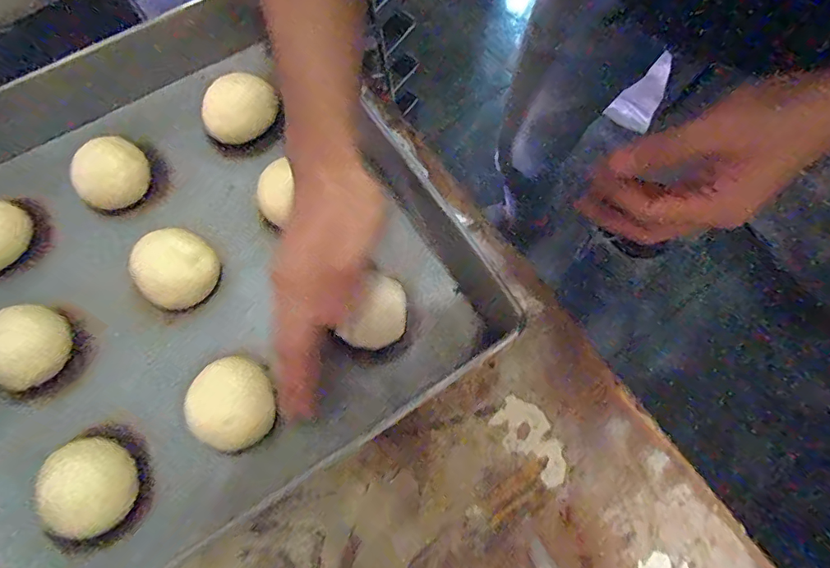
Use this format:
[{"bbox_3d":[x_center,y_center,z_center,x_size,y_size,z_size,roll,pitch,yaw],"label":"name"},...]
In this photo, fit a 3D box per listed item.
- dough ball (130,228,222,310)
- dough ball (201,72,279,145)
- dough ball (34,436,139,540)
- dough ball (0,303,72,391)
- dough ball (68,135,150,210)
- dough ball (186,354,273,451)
[{"bbox_3d":[-0.198,-0.011,0.391,0.061,0.041,0.067,-39,74,-13],"label":"dough ball"},{"bbox_3d":[-0.166,-0.164,0.438,0.055,0.033,0.065,41,75,14],"label":"dough ball"},{"bbox_3d":[-0.231,0.143,0.330,0.052,0.035,0.066,-37,74,-12],"label":"dough ball"},{"bbox_3d":[-0.305,0.049,0.366,0.056,0.033,0.058,0,70,0],"label":"dough ball"},{"bbox_3d":[-0.272,-0.099,0.418,0.060,0.033,0.052,-39,74,-13],"label":"dough ball"},{"bbox_3d":[-0.132,0.088,0.342,0.054,0.041,0.060,28,73,10],"label":"dough ball"}]

